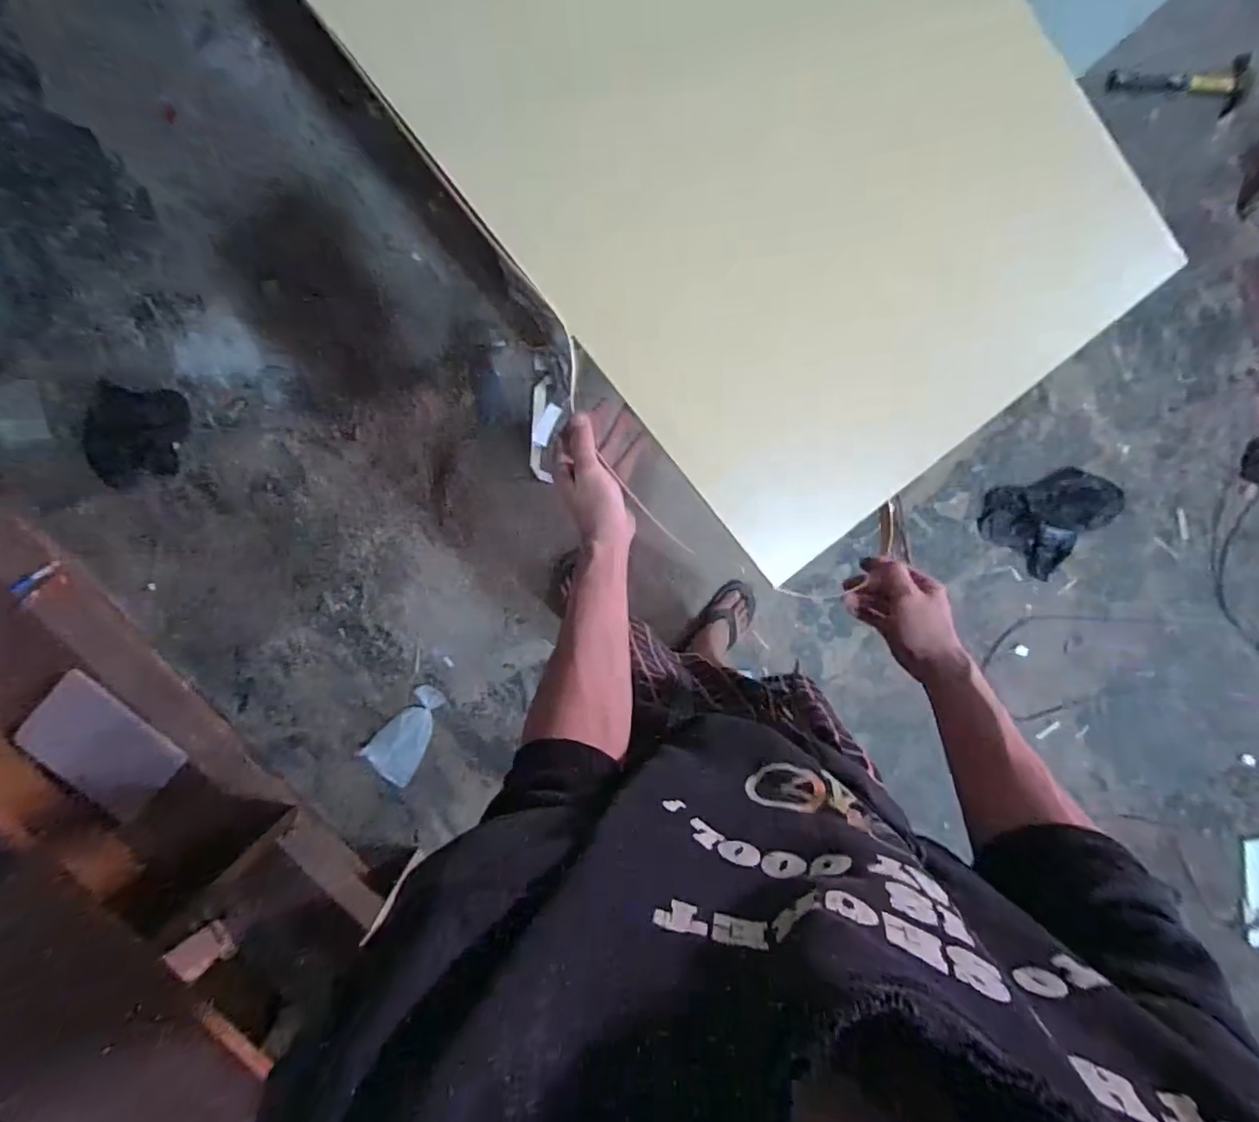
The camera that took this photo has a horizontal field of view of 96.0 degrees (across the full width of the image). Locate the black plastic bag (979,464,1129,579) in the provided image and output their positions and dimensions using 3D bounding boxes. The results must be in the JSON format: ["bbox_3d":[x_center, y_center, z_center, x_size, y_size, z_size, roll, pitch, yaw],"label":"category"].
[{"bbox_3d":[1.026,-0.119,1.397,0.264,0.082,0.247,35,94,-4],"label":"black plastic bag"}]

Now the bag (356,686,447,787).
[{"bbox_3d":[-0.574,0.440,1.455,0.138,0.029,0.259,34,94,-4],"label":"bag"}]

